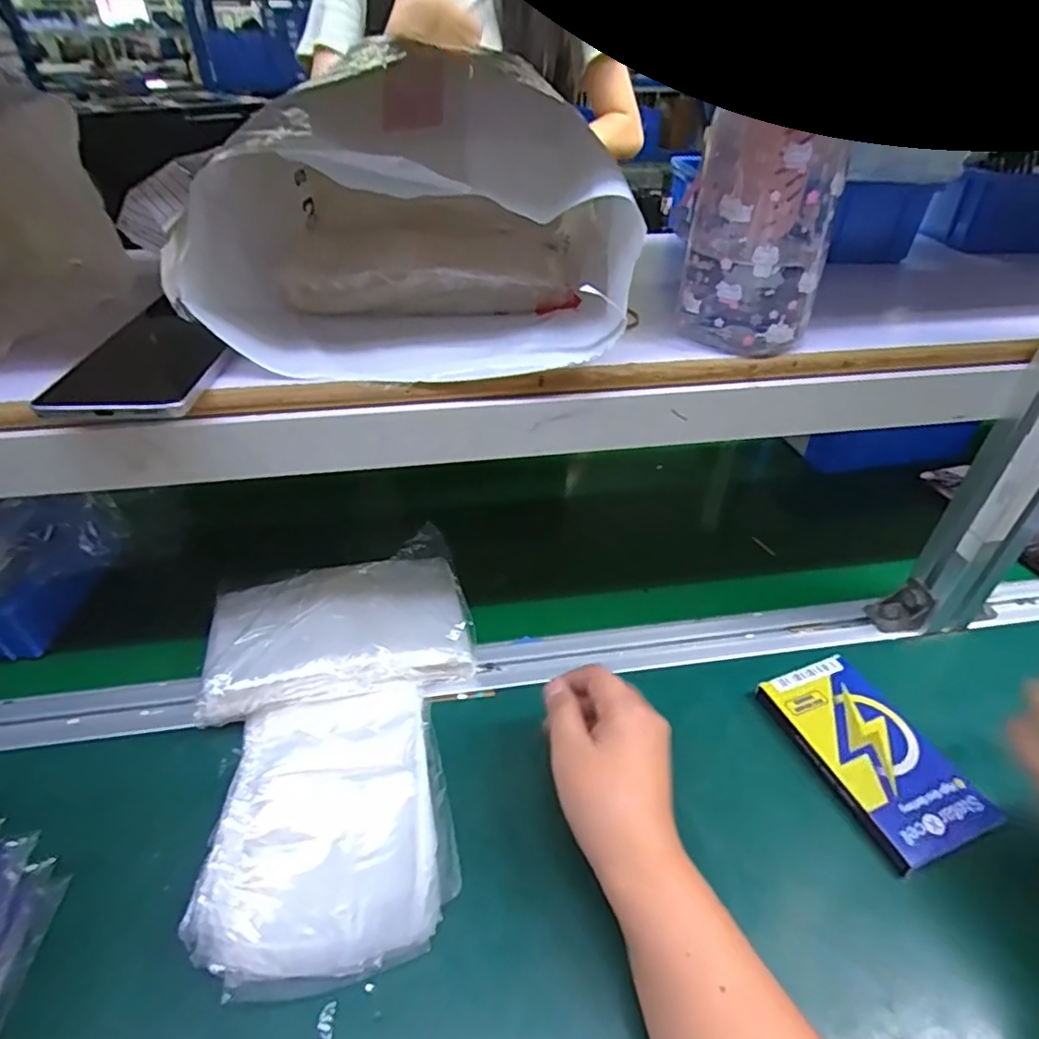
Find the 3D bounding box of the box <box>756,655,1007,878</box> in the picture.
[{"bbox_3d":[0.232,0.153,0.410,0.079,0.011,0.133,-14,40,-17],"label":"box"}]

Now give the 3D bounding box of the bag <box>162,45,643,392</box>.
[{"bbox_3d":[-0.070,-0.200,0.397,0.244,0.131,0.241,-2,38,-3],"label":"bag"}]

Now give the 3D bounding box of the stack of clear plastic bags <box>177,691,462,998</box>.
[{"bbox_3d":[-0.114,0.182,0.372,0.136,0.017,0.163,-9,39,-11],"label":"stack of clear plastic bags"}]

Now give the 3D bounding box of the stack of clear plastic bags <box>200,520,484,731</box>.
[{"bbox_3d":[-0.136,0.082,0.473,0.189,0.046,0.129,-10,39,-13],"label":"stack of clear plastic bags"}]

